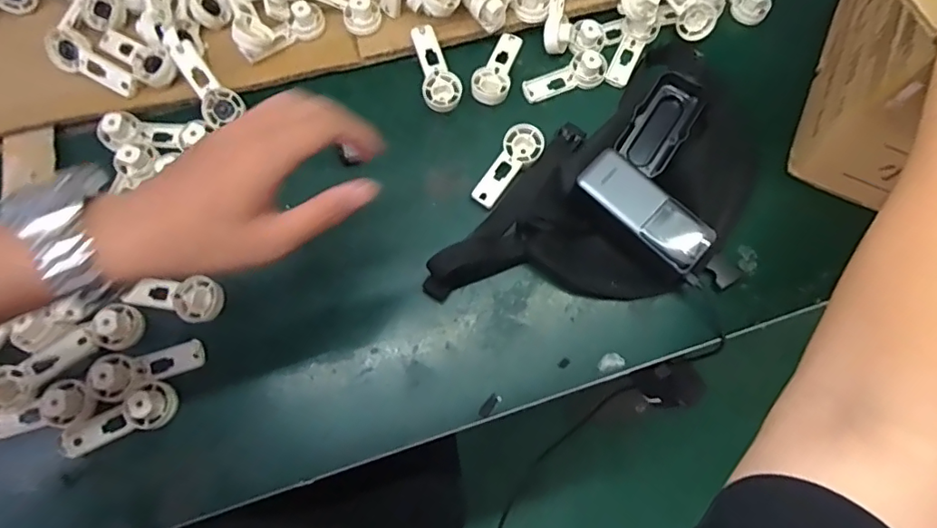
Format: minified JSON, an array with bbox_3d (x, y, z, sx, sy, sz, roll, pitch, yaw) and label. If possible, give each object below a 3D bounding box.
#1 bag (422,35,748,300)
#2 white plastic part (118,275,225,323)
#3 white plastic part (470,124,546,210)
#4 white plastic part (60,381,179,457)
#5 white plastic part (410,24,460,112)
[{"bbox_3d":[0.159,-0.057,0.507,0.219,0.052,0.367,40,74,11],"label":"bag"},{"bbox_3d":[-0.265,0.027,0.478,0.081,0.018,0.038,14,71,3],"label":"white plastic part"},{"bbox_3d":[0.040,-0.100,0.529,0.038,0.014,0.093,34,73,9],"label":"white plastic part"},{"bbox_3d":[-0.302,0.130,0.449,0.092,0.029,0.037,-19,73,-8],"label":"white plastic part"},{"bbox_3d":[-0.037,-0.207,0.559,0.040,0.014,0.092,-20,93,-9],"label":"white plastic part"}]

